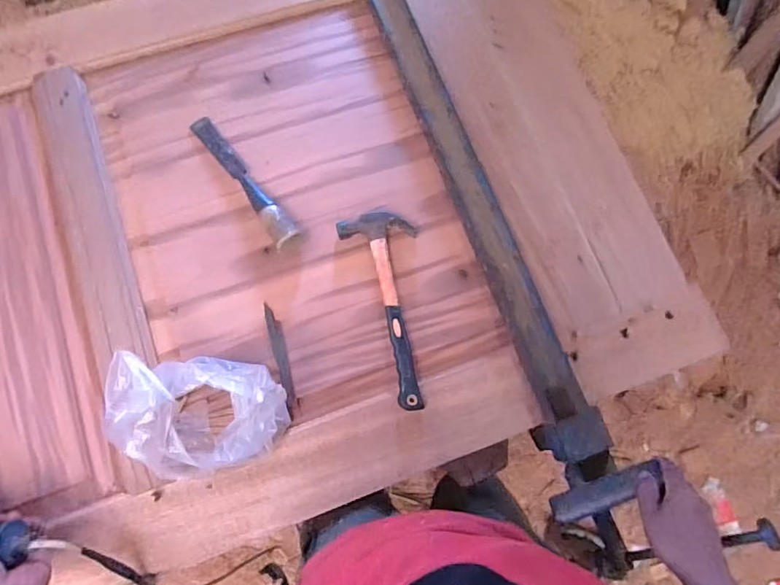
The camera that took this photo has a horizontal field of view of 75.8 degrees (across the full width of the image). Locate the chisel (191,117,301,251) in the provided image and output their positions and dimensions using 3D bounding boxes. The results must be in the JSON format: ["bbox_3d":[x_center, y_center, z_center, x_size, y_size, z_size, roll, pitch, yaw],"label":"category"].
[{"bbox_3d":[-0.204,-0.162,0.694,0.035,0.033,0.244,-35,78,-10],"label":"chisel"}]

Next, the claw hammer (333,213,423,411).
[{"bbox_3d":[0.010,0.017,0.678,0.099,0.022,0.274,-14,76,-5],"label":"claw hammer"}]

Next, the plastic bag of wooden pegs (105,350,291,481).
[{"bbox_3d":[-0.205,0.134,0.570,0.174,0.130,0.135,-7,75,-3],"label":"plastic bag of wooden pegs"}]

